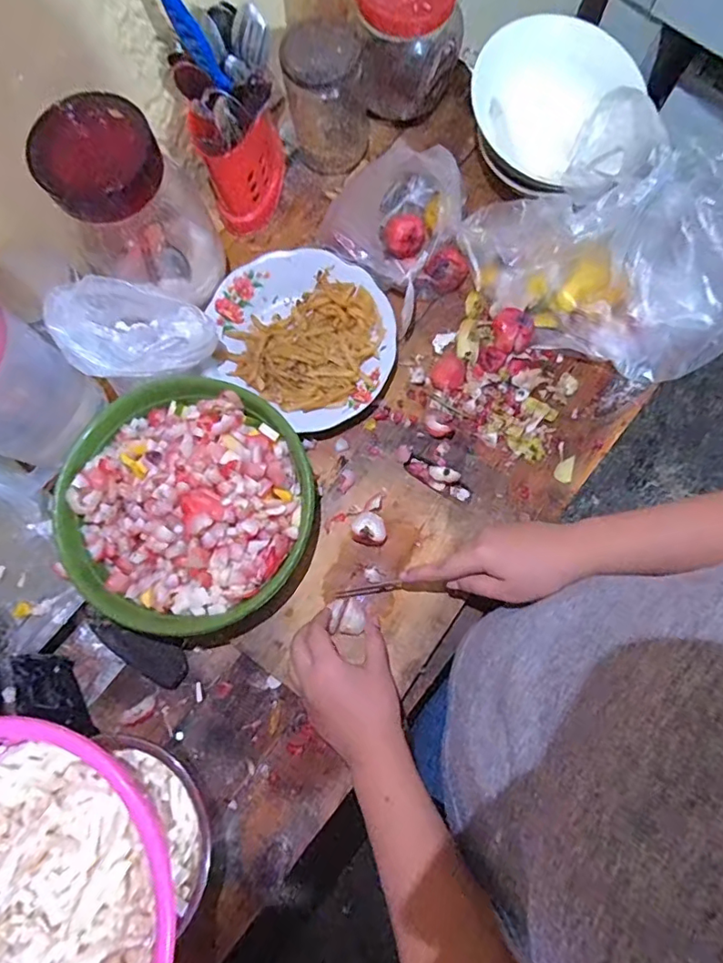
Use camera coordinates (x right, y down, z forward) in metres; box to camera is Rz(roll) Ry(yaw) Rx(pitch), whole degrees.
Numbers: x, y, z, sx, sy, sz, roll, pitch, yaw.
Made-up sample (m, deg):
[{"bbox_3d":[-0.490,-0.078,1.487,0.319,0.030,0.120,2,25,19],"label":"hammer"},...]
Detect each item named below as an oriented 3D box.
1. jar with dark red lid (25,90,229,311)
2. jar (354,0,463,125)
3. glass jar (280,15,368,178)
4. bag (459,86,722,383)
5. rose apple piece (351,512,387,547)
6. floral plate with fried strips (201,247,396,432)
[{"bbox_3d":[-0.228,-0.276,0.529,0.127,0.183,0.129,0,79,2],"label":"jar with dark red lid"},{"bbox_3d":[0.053,-0.498,0.589,0.112,0.115,0.104,0,79,2],"label":"jar"},{"bbox_3d":[-0.040,-0.438,0.603,0.090,0.129,0.086,0,79,2],"label":"glass jar"},{"bbox_3d":[0.257,-0.228,0.515,0.290,0.162,0.153,23,80,6],"label":"bag"},{"bbox_3d":[0.009,0.049,0.541,0.035,0.018,0.034,0,79,2],"label":"rose apple piece"},{"bbox_3d":[-0.064,-0.165,0.586,0.206,0.033,0.183,33,81,8],"label":"floral plate with fried strips"}]

